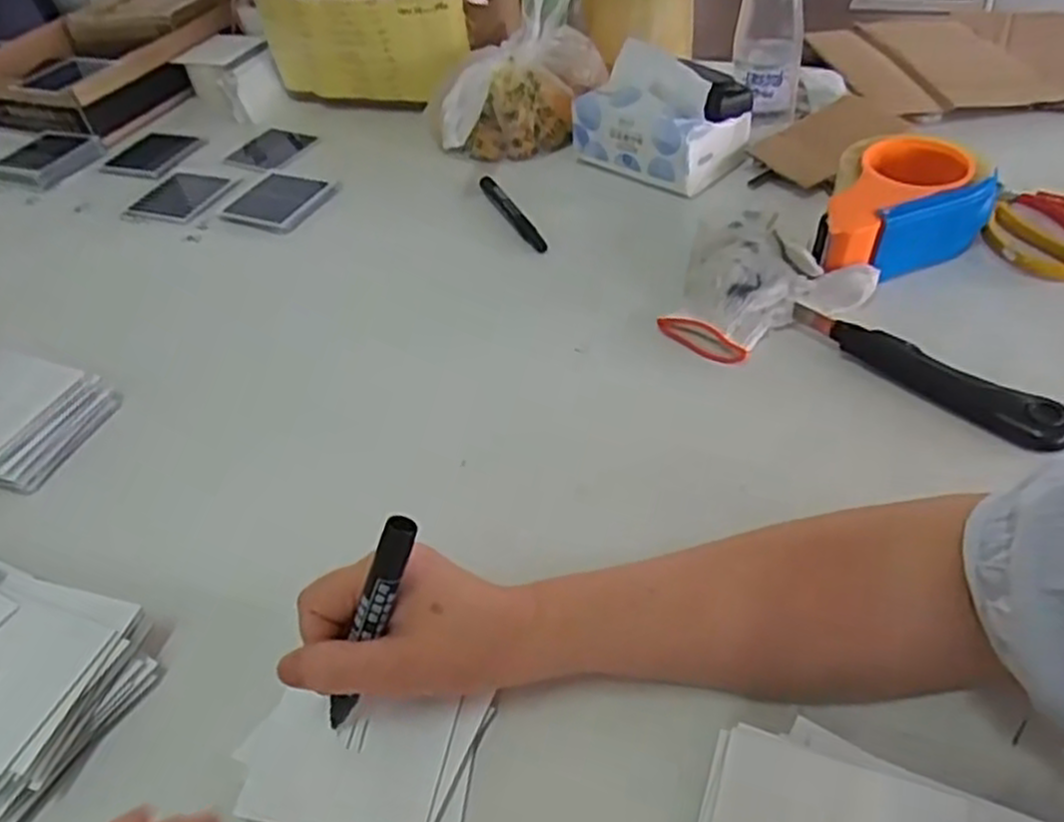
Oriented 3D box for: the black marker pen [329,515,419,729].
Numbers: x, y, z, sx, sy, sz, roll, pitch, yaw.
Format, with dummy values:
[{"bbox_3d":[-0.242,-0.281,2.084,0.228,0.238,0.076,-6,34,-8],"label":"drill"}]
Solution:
[{"bbox_3d":[-0.074,0.097,0.348,0.013,0.119,0.013,-4,34,-44],"label":"black marker pen"}]

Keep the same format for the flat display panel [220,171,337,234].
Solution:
[{"bbox_3d":[-0.248,-0.207,0.771,0.091,0.007,0.091,13,49,19],"label":"flat display panel"}]

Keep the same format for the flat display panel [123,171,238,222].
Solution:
[{"bbox_3d":[-0.356,-0.219,0.796,0.087,0.007,0.080,11,47,19],"label":"flat display panel"}]

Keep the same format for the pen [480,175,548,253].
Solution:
[{"bbox_3d":[-0.019,-0.181,0.710,0.016,0.013,0.135,-22,46,-13],"label":"pen"}]

